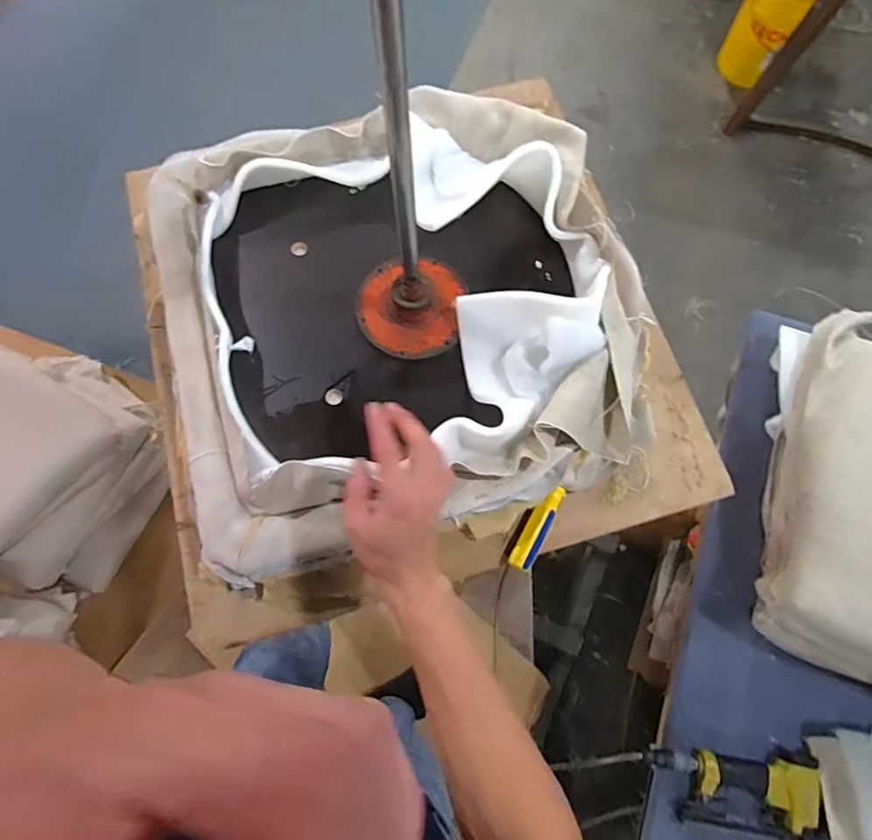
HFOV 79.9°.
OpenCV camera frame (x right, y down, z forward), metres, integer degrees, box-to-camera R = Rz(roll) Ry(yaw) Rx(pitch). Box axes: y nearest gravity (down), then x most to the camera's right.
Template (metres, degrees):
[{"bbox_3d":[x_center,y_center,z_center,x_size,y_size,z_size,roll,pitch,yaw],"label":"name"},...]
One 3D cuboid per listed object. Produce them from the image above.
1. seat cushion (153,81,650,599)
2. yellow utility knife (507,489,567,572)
[{"bbox_3d":[-0.050,-0.149,0.653,0.568,0.132,0.547,-16,74,-5],"label":"seat cushion"},{"bbox_3d":[0.125,0.131,0.637,0.028,0.015,0.111,28,75,8],"label":"yellow utility knife"}]

